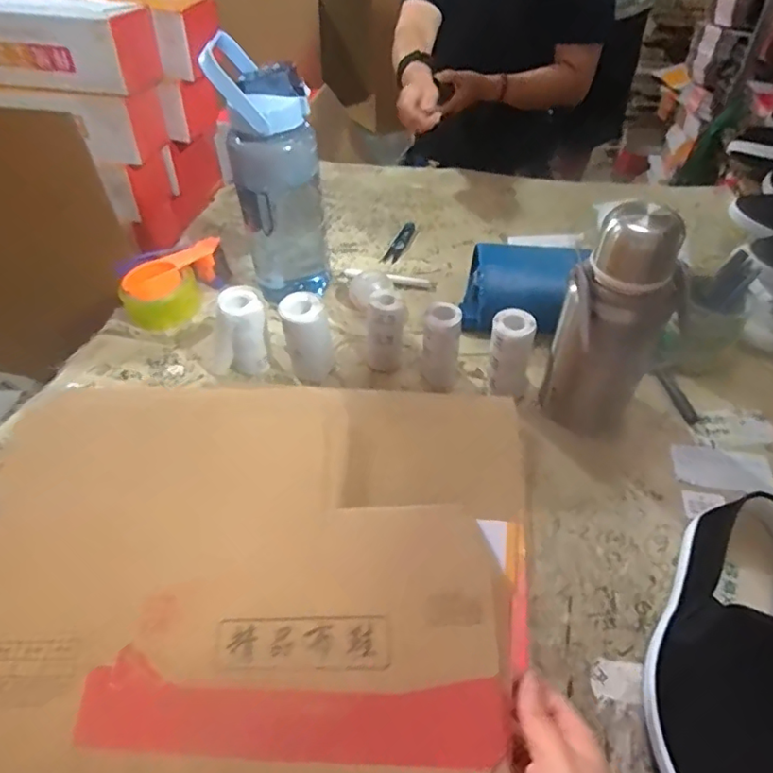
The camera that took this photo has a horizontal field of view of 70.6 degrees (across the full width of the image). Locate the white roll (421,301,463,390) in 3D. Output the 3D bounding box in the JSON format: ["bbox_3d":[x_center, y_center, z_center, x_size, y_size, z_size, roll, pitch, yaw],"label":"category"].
[{"bbox_3d":[0.063,-0.048,0.645,0.044,0.099,0.041,3,47,5],"label":"white roll"}]

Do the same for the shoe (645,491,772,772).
[{"bbox_3d":[0.275,0.207,0.432,0.093,0.102,0.239,21,51,21],"label":"shoe"}]

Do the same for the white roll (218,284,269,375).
[{"bbox_3d":[-0.177,-0.065,0.681,0.058,0.106,0.057,-12,47,-9],"label":"white roll"}]

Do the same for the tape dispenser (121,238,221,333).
[{"bbox_3d":[-0.301,-0.143,0.790,0.159,0.067,0.089,-30,52,-24],"label":"tape dispenser"}]

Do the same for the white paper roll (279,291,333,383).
[{"bbox_3d":[-0.096,-0.058,0.664,0.048,0.103,0.044,-1,46,1],"label":"white paper roll"}]

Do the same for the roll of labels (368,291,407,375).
[{"bbox_3d":[-0.003,-0.062,0.650,0.049,0.102,0.034,2,47,4],"label":"roll of labels"}]

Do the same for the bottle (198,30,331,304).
[{"bbox_3d":[-0.145,-0.259,0.715,0.115,0.316,0.076,12,48,14],"label":"bottle"}]

